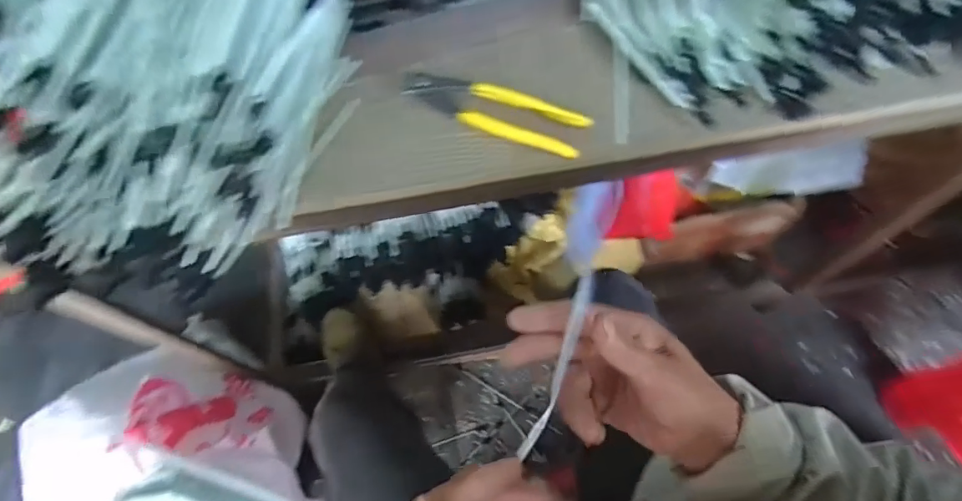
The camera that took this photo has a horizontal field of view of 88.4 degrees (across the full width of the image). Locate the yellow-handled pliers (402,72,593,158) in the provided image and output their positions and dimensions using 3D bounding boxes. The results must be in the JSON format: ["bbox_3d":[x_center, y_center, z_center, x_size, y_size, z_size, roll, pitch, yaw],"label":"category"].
[{"bbox_3d":[0.012,-0.125,0.430,0.162,0.011,0.046,25,68,13],"label":"yellow-handled pliers"}]

